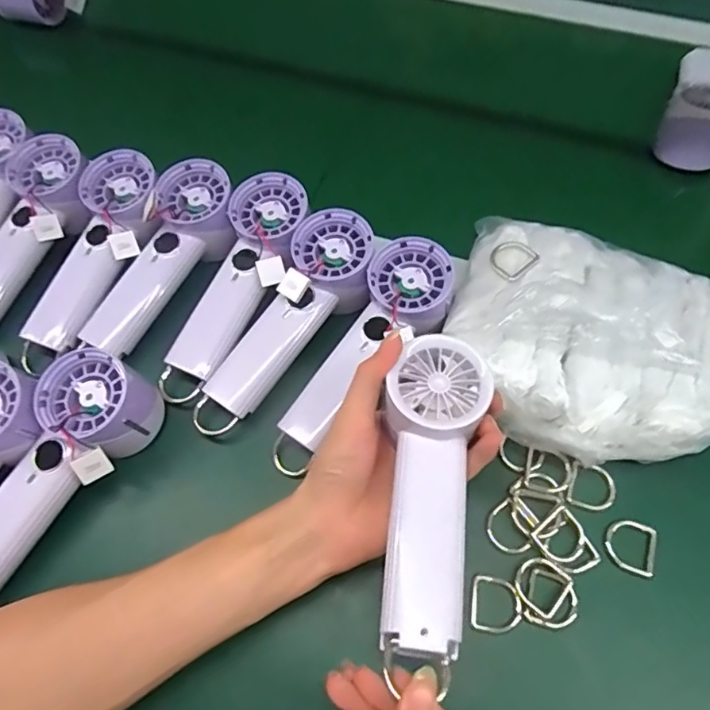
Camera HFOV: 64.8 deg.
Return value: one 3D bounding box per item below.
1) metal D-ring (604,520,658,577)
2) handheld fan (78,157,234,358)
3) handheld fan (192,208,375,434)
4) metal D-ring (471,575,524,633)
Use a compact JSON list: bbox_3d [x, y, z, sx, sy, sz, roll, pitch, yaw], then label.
[{"bbox_3d":[0.184,0.127,0.374,0.032,0.008,0.033,22,62,13],"label":"metal D-ring"},{"bbox_3d":[-0.155,-0.077,0.457,0.064,0.049,0.175,29,83,16],"label":"handheld fan"},{"bbox_3d":[-0.049,-0.024,0.421,0.063,0.045,0.189,33,82,18],"label":"handheld fan"},{"bbox_3d":[0.089,0.157,0.352,0.034,0.006,0.033,10,62,-2],"label":"metal D-ring"}]

